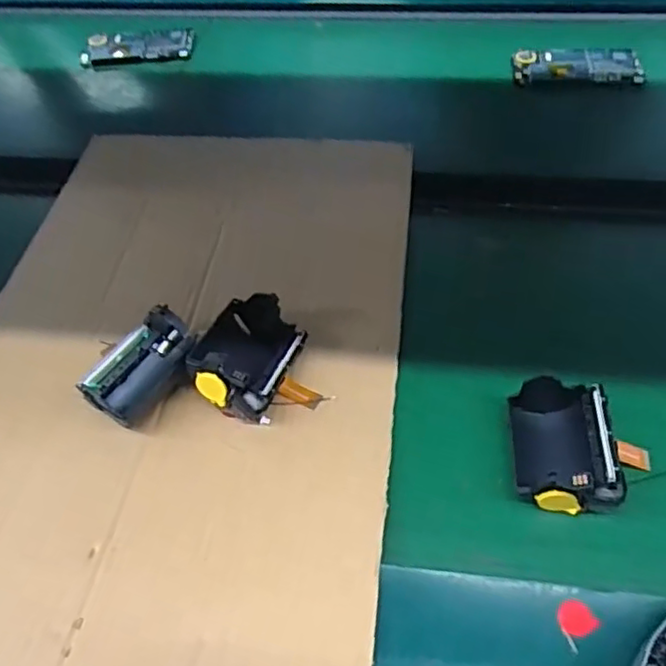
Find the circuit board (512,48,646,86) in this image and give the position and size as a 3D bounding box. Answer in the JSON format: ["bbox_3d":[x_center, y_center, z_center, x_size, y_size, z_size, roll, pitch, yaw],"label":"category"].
[{"bbox_3d":[0.246,-0.271,0.650,0.123,0.011,0.069,1,50,5],"label":"circuit board"}]

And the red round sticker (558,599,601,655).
[{"bbox_3d":[0.117,0.139,0.310,0.020,0.004,0.018,-31,55,-20],"label":"red round sticker"}]

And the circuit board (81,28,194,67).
[{"bbox_3d":[-0.214,-0.315,0.706,0.119,0.008,0.067,-6,50,-1],"label":"circuit board"}]

